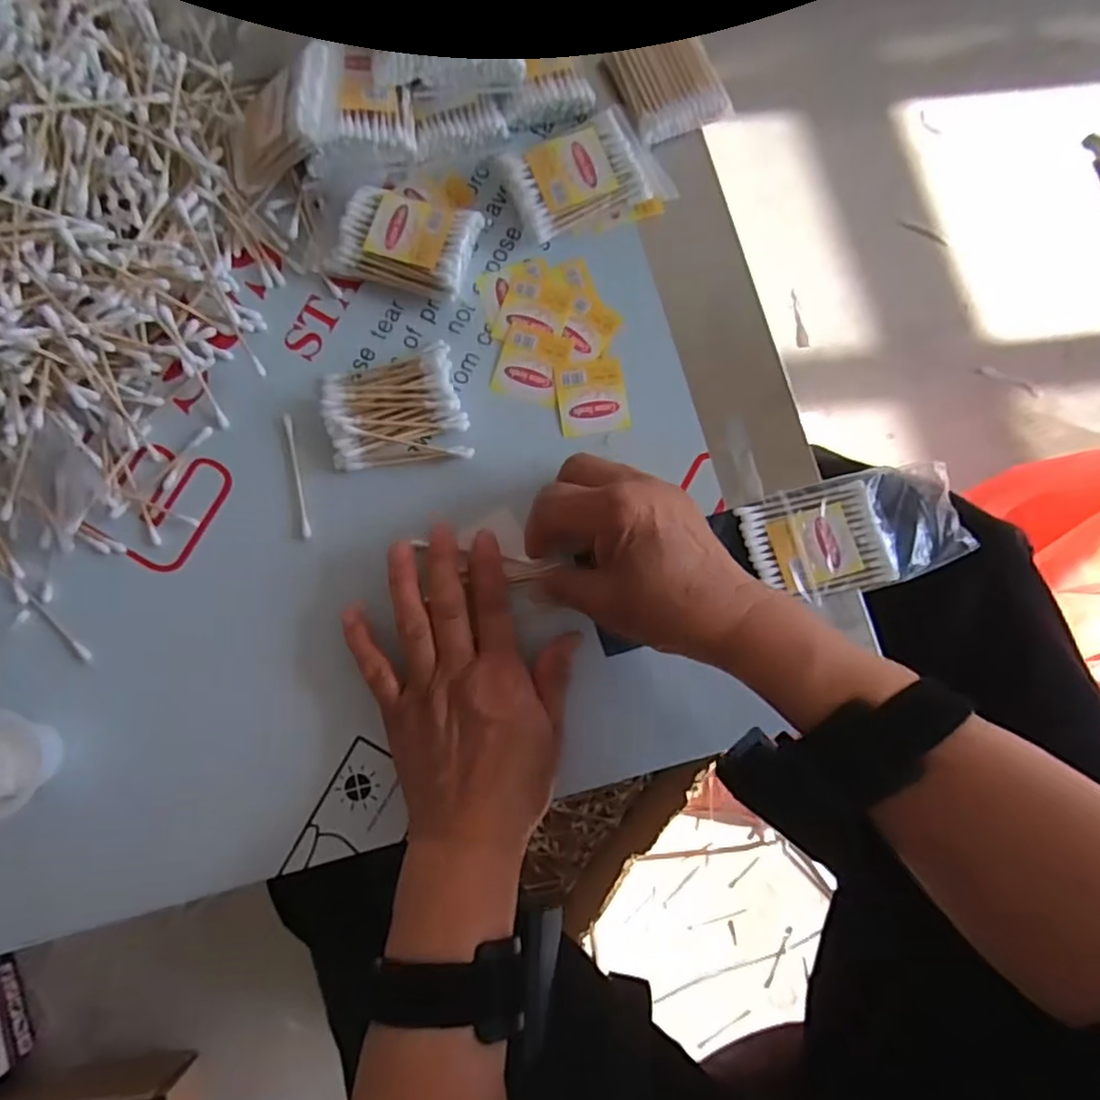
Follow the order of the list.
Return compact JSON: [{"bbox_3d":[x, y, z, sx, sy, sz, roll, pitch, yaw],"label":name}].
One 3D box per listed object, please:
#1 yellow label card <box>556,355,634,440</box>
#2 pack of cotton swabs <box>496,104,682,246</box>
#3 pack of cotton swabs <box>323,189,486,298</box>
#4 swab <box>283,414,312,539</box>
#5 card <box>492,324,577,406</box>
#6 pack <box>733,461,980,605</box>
[{"bbox_3d":[0.025,-0.089,0.380,0.040,0.004,0.044,-8,81,1],"label":"yellow label card"},{"bbox_3d":[0.023,-0.223,0.390,0.090,0.020,0.053,-24,82,-2],"label":"pack of cotton swabs"},{"bbox_3d":[-0.084,-0.179,0.384,0.076,0.021,0.051,14,82,4],"label":"pack of cotton swabs"},{"bbox_3d":[-0.145,-0.043,0.376,0.005,0.004,0.074,-12,81,0],"label":"swab"},{"bbox_3d":[-0.011,-0.108,0.384,0.042,0.004,0.040,12,87,4],"label":"card"},{"bbox_3d":[0.167,-0.009,0.363,0.112,0.013,0.063,-15,81,-1],"label":"pack"}]

